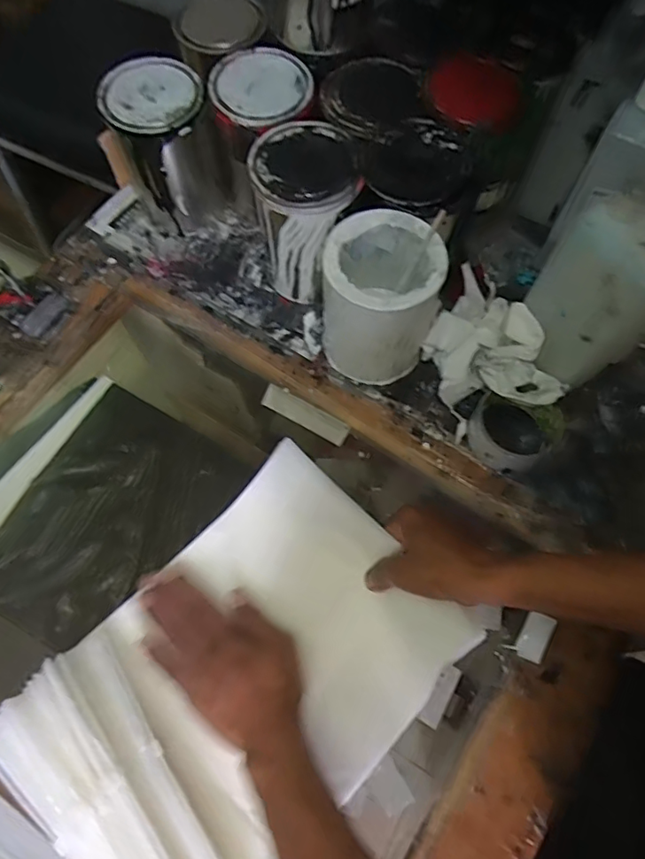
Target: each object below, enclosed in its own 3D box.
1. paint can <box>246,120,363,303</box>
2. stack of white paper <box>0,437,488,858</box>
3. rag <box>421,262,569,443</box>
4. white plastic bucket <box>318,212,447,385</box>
[{"bbox_3d":[-0.015,-0.222,0.588,0.099,0.162,0.101,0,68,0],"label":"paint can"},{"bbox_3d":[-0.066,0.207,0.455,0.240,0.059,0.335,41,74,15],"label":"stack of white paper"},{"bbox_3d":[0.167,-0.094,0.584,0.109,0.073,0.182,-19,69,-8],"label":"rag"},{"bbox_3d":[0.057,-0.129,0.561,0.106,0.146,0.110,0,68,0],"label":"white plastic bucket"}]

